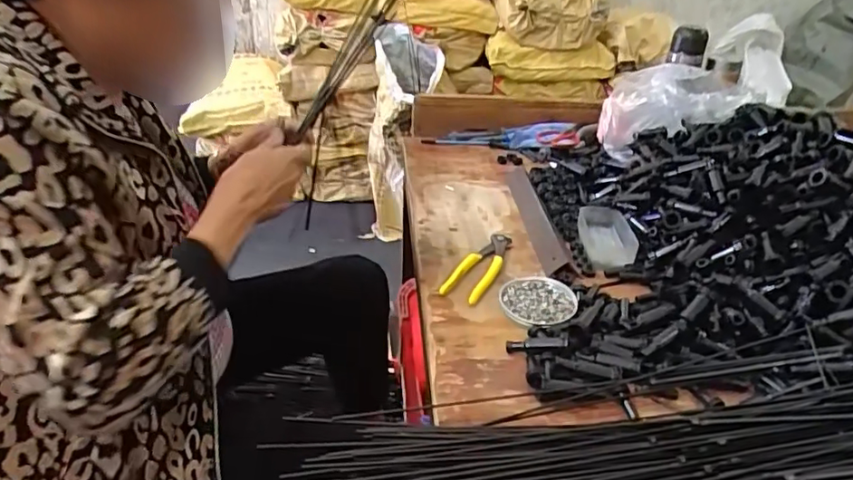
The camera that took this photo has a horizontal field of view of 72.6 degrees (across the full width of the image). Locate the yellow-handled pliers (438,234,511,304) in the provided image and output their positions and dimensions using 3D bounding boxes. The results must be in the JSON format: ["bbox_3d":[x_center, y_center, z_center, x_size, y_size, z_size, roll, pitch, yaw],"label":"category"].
[{"bbox_3d":[0.072,0.031,0.773,0.049,0.010,0.167,13,32,22],"label":"yellow-handled pliers"}]

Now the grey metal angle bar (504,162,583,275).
[{"bbox_3d":[0.175,-0.040,0.924,0.047,0.020,0.351,-1,29,-2],"label":"grey metal angle bar"}]

